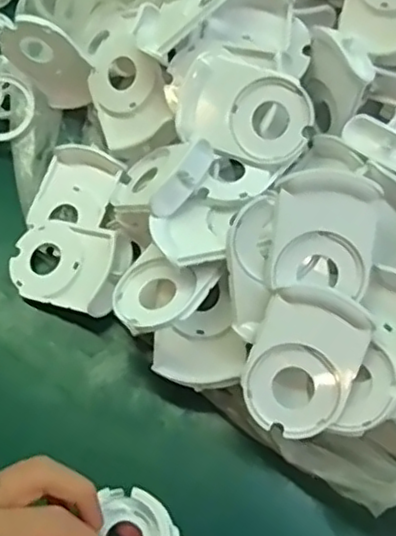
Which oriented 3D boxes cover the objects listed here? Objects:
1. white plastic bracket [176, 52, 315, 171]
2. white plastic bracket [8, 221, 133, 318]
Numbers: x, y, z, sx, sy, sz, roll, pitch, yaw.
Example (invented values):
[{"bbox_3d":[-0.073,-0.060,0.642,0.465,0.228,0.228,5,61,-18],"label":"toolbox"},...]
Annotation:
[{"bbox_3d":[0.031,-0.100,0.415,0.082,0.021,0.057,22,103,10],"label":"white plastic bracket"},{"bbox_3d":[-0.087,-0.002,0.440,0.085,0.020,0.057,13,71,23],"label":"white plastic bracket"}]

